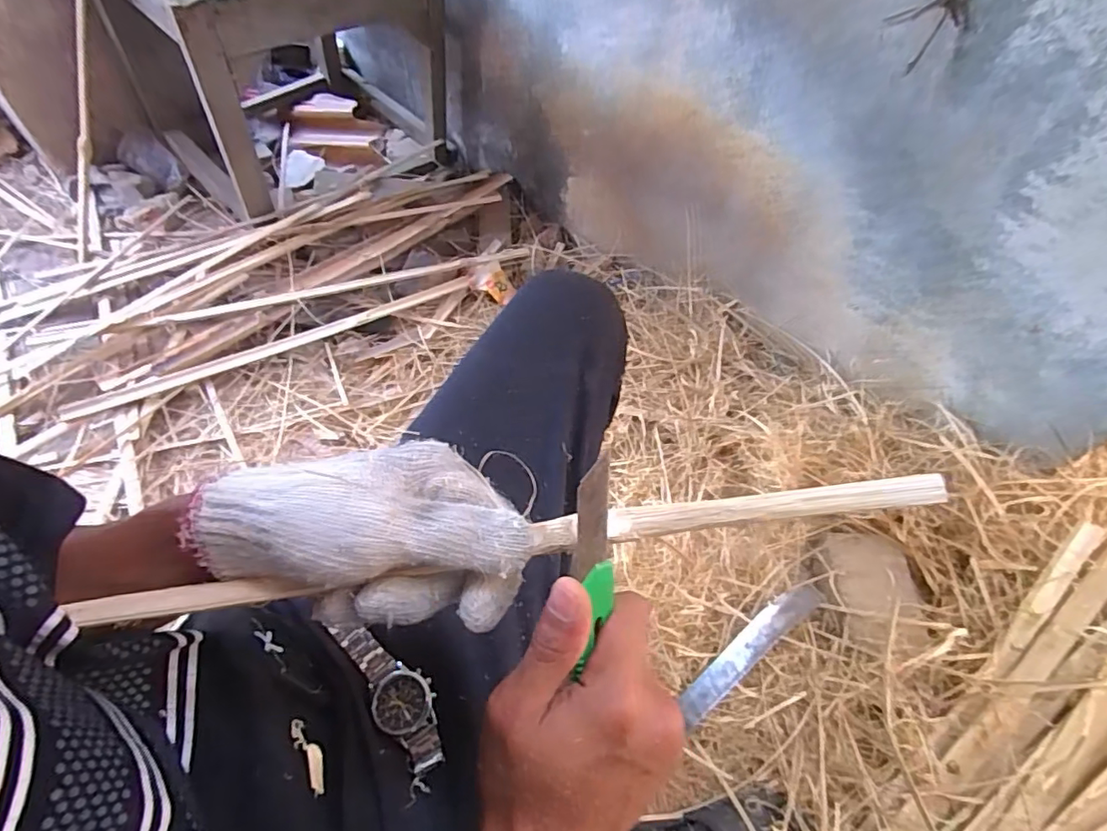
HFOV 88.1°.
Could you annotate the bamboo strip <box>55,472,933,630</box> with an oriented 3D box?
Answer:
[{"bbox_3d":[-0.036,0.059,0.243,0.370,0.007,0.016,-11,57,8],"label":"bamboo strip"}]

